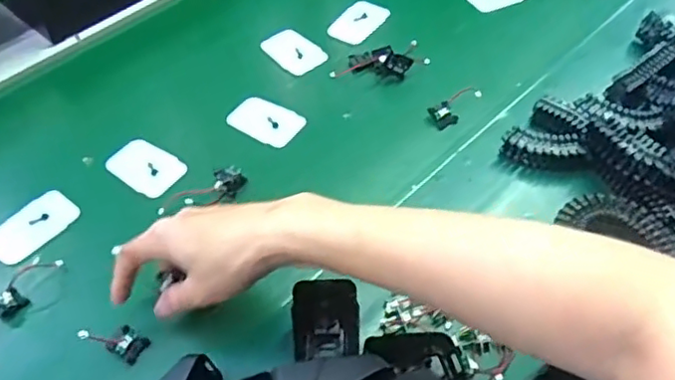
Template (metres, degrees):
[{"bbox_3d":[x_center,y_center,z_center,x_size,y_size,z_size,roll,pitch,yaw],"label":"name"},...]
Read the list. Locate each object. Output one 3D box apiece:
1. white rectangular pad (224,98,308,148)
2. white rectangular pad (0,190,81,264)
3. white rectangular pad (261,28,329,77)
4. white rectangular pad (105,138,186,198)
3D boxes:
[{"bbox_3d":[-0.069,-0.064,0.582,0.072,0.005,0.045,26,56,22],"label":"white rectangular pad"},{"bbox_3d":[-0.253,0.030,0.516,0.046,0.005,0.070,28,57,23],"label":"white rectangular pad"},{"bbox_3d":[-0.046,-0.146,0.650,0.042,0.006,0.068,-41,65,-12],"label":"white rectangular pad"},{"bbox_3d":[-0.171,-0.021,0.552,0.072,0.004,0.045,28,57,23],"label":"white rectangular pad"}]

